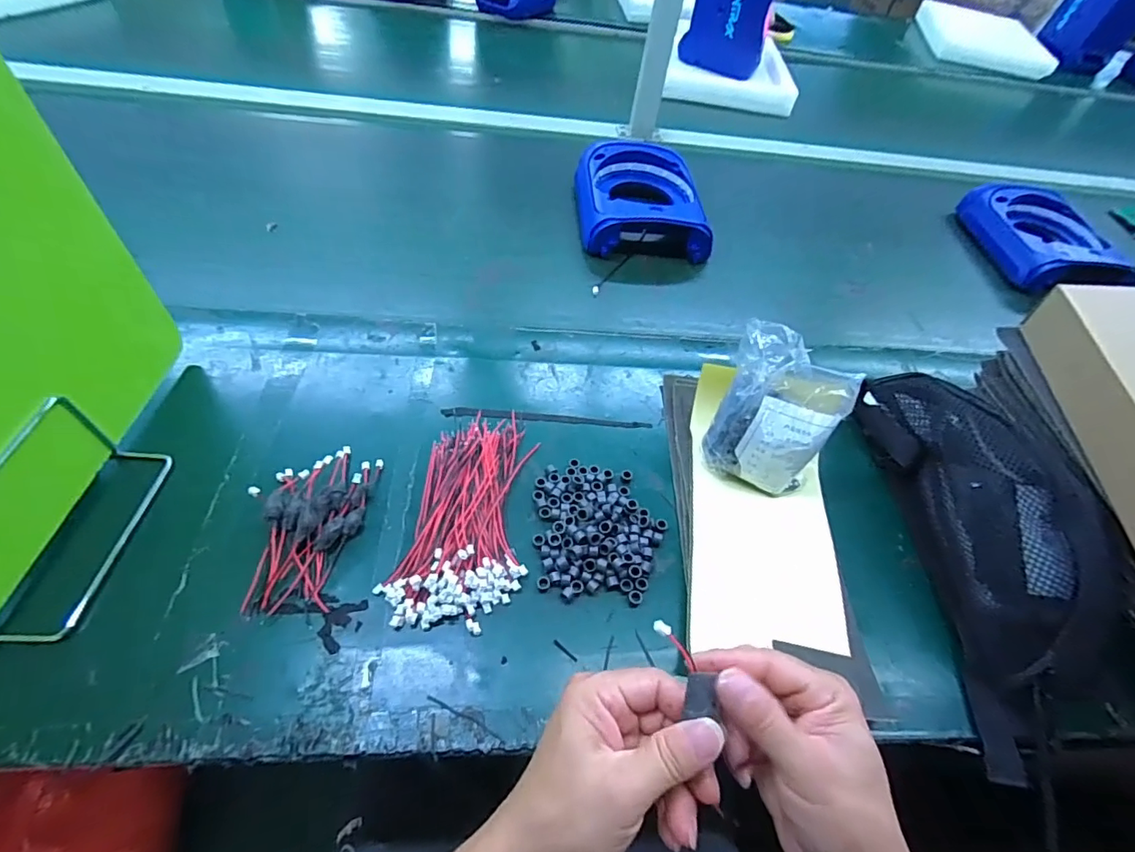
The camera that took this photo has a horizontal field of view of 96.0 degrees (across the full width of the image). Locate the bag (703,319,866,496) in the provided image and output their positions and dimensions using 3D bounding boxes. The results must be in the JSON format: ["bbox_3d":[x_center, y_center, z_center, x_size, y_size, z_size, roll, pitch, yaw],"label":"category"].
[{"bbox_3d":[0.172,-0.004,0.437,0.098,0.137,0.061,29,55,16],"label":"bag"}]

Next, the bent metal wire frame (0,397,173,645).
[{"bbox_3d":[-0.352,0.060,0.352,0.051,0.082,0.153,5,52,-2],"label":"bent metal wire frame"}]

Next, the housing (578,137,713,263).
[{"bbox_3d":[0.099,-0.321,0.735,0.182,0.072,0.227,-2,52,-7],"label":"housing"}]

